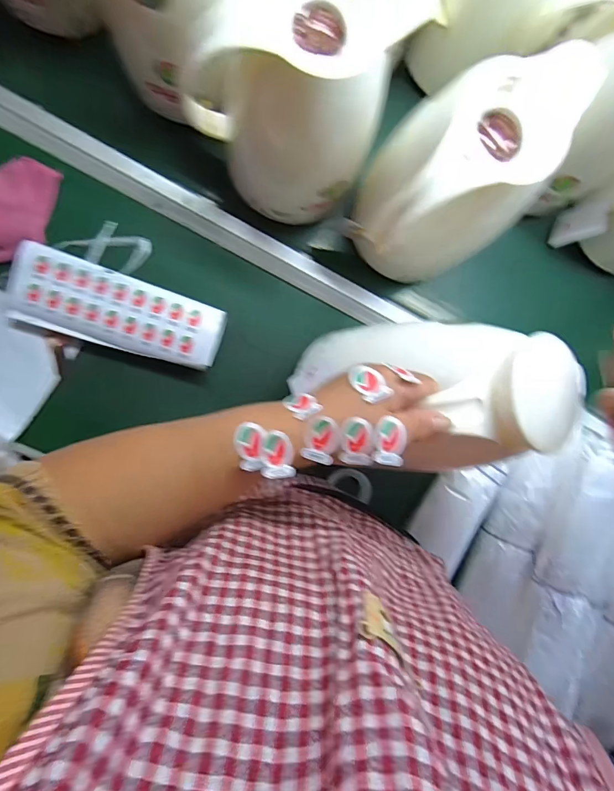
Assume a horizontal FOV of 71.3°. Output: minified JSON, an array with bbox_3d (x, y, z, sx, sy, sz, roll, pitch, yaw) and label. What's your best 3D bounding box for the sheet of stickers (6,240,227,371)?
[{"bbox_3d":[-0.221,-0.099,0.505,0.236,0.041,0.085,18,90,-10],"label":"sheet of stickers"}]

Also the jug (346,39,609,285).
[{"bbox_3d":[0.137,-0.215,0.450,0.156,0.224,0.133,0,93,-9],"label":"jug"}]

